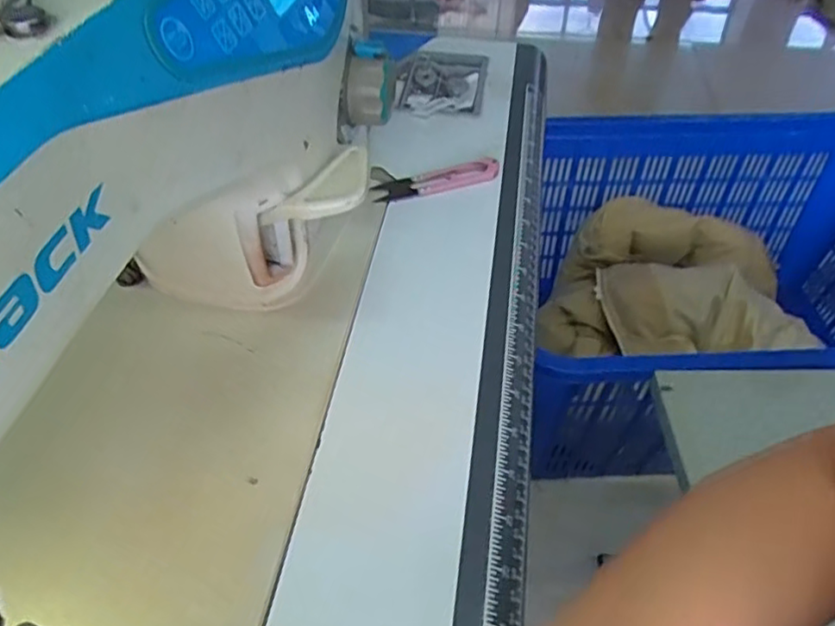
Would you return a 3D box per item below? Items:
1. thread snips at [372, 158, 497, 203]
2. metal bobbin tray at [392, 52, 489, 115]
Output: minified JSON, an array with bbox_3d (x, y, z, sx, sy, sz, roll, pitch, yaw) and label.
[{"bbox_3d":[0.015,-0.103,0.501,0.099,0.015,0.024,-7,48,-7],"label":"thread snips"},{"bbox_3d":[0.020,-0.224,0.623,0.087,0.016,0.110,8,48,6],"label":"metal bobbin tray"}]

